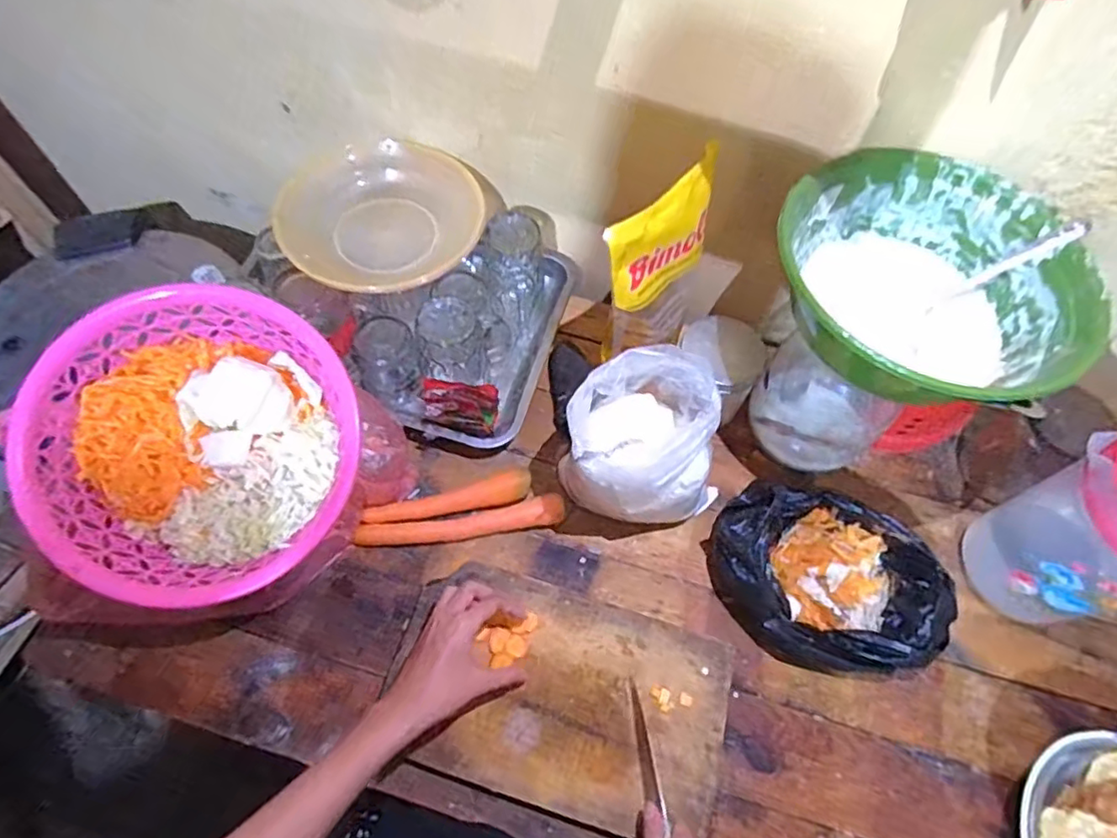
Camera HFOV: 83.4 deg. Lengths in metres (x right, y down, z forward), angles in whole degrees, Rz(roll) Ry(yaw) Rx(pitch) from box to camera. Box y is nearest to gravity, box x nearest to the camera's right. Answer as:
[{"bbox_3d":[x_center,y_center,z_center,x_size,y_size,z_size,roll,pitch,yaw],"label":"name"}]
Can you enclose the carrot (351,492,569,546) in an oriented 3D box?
[{"bbox_3d":[-0.097,0.108,0.641,0.206,0.025,0.026,-8,62,-7],"label":"carrot"}]

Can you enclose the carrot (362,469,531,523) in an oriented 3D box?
[{"bbox_3d":[-0.112,0.083,0.648,0.165,0.029,0.027,-10,63,-8],"label":"carrot"}]

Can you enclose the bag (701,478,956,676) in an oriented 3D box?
[{"bbox_3d":[0.261,0.151,0.612,0.208,0.074,0.166,4,61,-1],"label":"bag"}]

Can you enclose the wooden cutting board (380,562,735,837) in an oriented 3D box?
[{"bbox_3d":[0.001,0.247,0.564,0.297,0.017,0.176,17,62,6],"label":"wooden cutting board"}]

